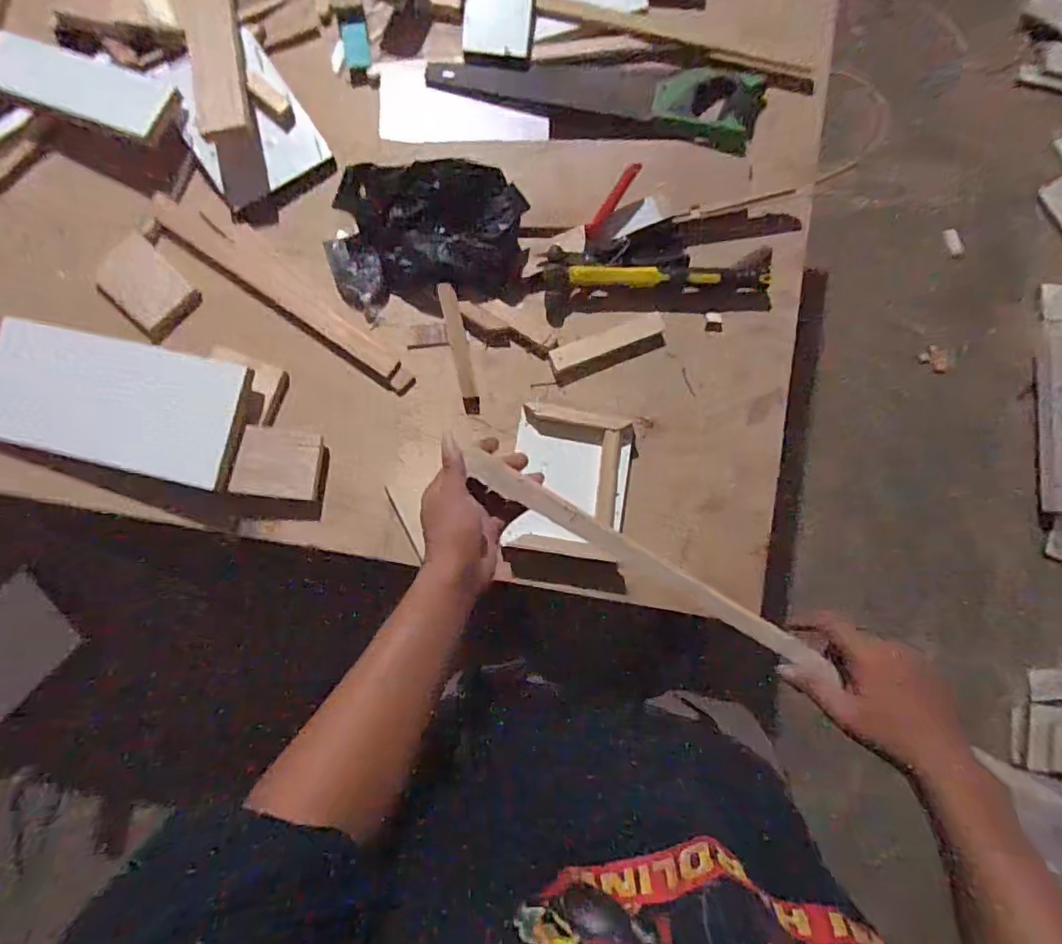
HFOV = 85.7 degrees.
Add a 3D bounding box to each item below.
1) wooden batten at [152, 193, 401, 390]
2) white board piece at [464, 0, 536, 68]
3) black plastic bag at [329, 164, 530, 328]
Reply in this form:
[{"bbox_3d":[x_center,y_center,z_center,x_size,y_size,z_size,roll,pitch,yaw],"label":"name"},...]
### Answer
[{"bbox_3d":[-0.324,-0.230,0.728,0.372,0.016,0.041,35,84,3],"label":"wooden batten"},{"bbox_3d":[-0.039,-0.617,0.748,0.090,0.015,0.154,2,96,-5],"label":"white board piece"},{"bbox_3d":[-0.133,-0.294,0.714,0.247,0.049,0.169,-2,84,-1],"label":"black plastic bag"}]

